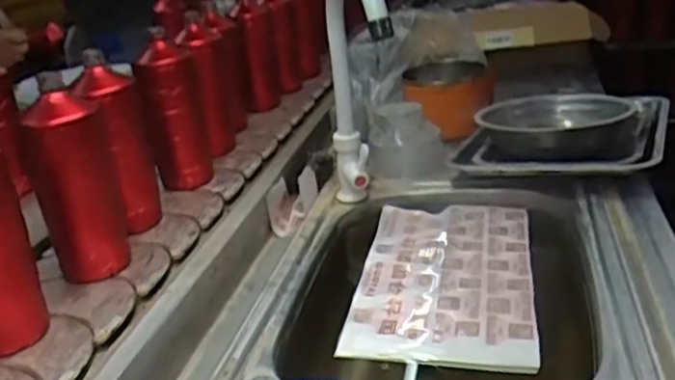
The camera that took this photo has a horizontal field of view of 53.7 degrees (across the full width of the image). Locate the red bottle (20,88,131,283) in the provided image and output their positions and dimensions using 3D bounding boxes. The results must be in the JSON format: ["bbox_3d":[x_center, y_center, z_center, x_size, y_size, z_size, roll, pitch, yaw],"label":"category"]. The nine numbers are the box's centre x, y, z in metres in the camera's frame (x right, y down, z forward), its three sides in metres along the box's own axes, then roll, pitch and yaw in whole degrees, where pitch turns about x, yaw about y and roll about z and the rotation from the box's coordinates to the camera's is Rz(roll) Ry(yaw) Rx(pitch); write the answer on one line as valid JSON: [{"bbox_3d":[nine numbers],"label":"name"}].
[{"bbox_3d":[-0.269,-0.007,0.688,0.076,0.184,0.063,-13,25,-20],"label":"red bottle"}]

